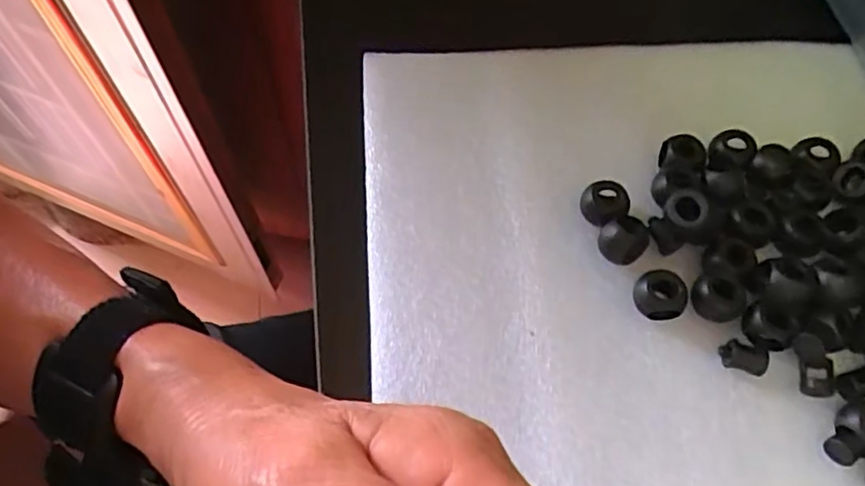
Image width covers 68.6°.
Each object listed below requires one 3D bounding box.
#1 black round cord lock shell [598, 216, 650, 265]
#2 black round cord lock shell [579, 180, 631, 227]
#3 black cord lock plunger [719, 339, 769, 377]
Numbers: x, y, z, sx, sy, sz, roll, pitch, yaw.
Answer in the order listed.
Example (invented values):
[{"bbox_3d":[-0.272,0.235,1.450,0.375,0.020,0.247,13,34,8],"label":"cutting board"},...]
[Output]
[{"bbox_3d":[0.069,-0.001,0.228,0.017,0.011,0.016,1,64,-2],"label":"black round cord lock shell"},{"bbox_3d":[0.065,-0.015,0.237,0.015,0.010,0.015,1,64,-2],"label":"black round cord lock shell"},{"bbox_3d":[0.106,0.039,0.214,0.016,0.006,0.009,24,66,9],"label":"black cord lock plunger"}]

